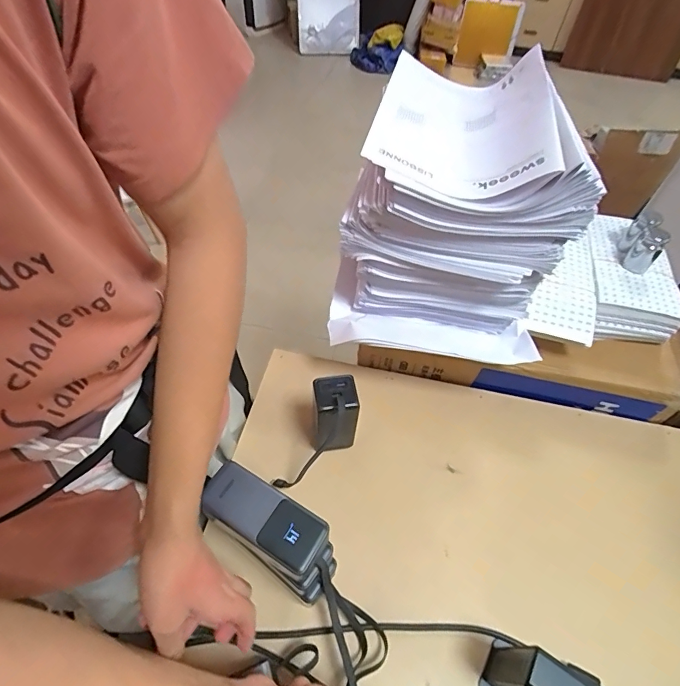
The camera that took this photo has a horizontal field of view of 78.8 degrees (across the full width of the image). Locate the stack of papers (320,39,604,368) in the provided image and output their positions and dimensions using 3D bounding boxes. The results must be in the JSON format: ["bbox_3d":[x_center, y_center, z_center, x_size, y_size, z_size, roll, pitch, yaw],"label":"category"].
[{"bbox_3d":[0.133,-0.185,0.556,0.266,0.259,0.328,3,52,-1],"label":"stack of papers"}]

